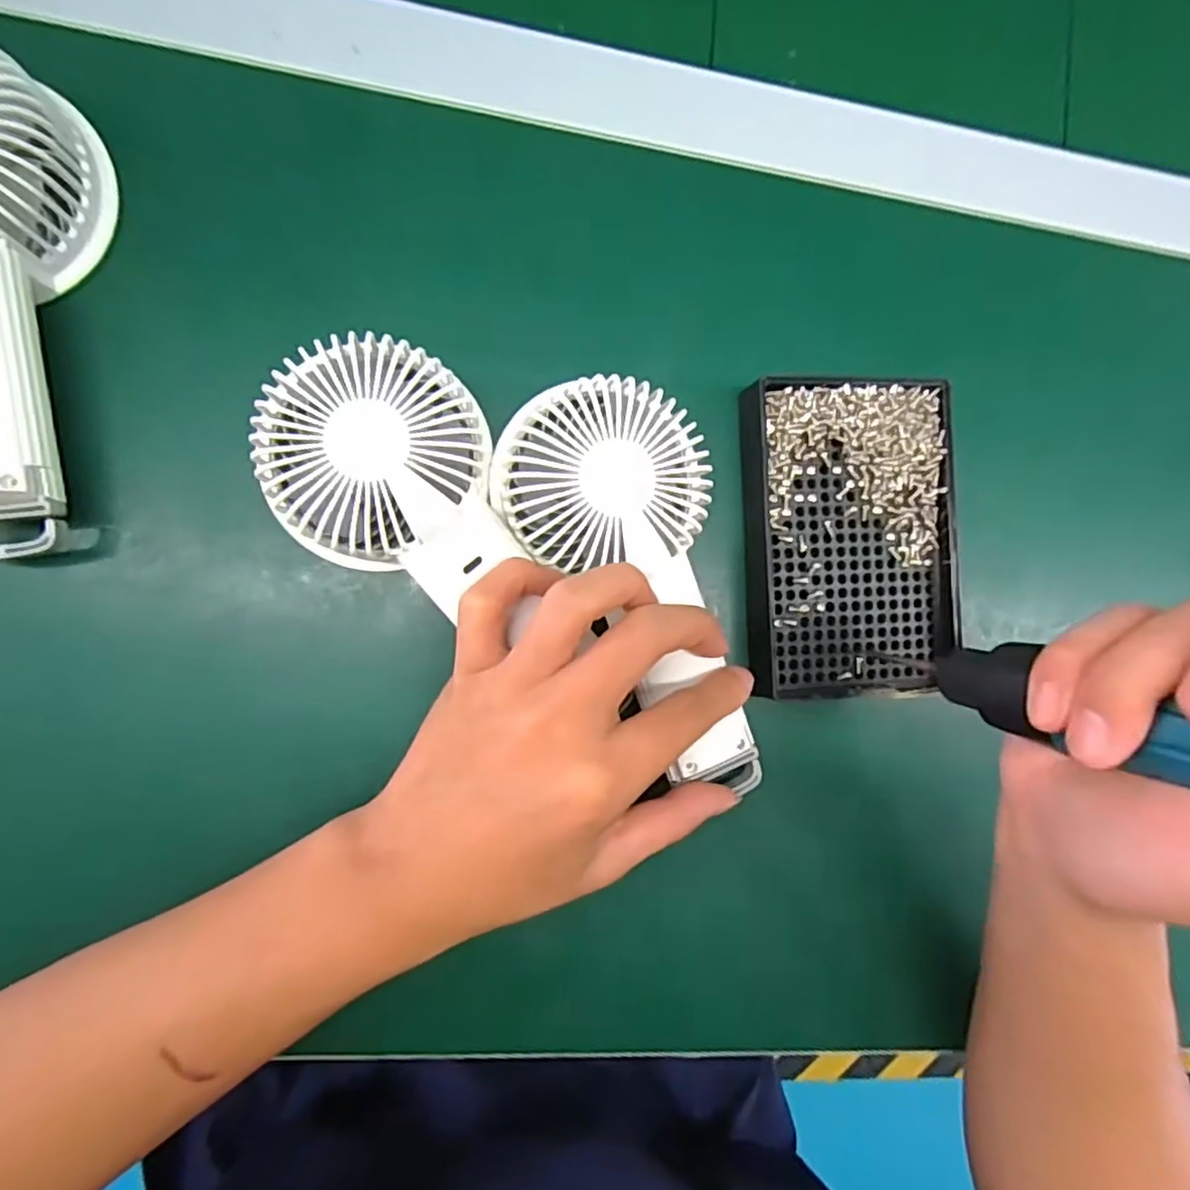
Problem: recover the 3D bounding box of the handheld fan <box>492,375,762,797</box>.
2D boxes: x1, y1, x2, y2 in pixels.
[{"bbox_3d":[0.024,0.000,0.266,0.077,0.030,0.177,-27,98,-8],"label":"handheld fan"}]

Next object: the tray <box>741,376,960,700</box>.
[{"bbox_3d":[0.112,-0.026,0.292,0.094,0.019,0.134,-5,90,-9],"label":"tray"}]

